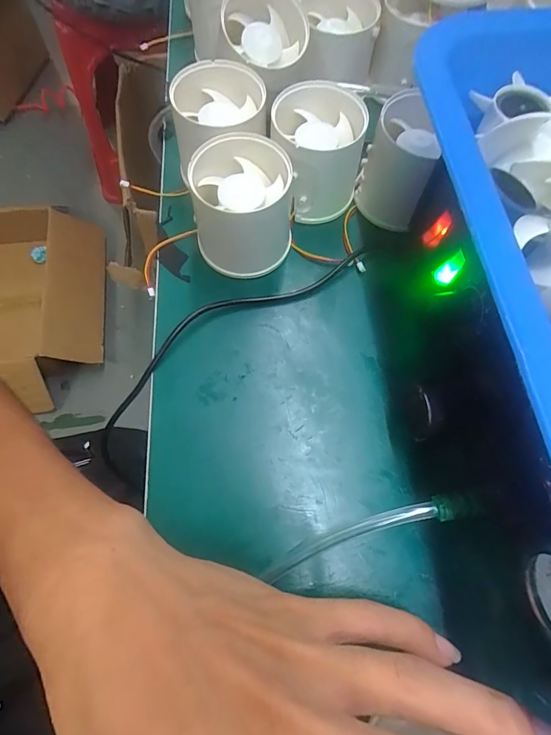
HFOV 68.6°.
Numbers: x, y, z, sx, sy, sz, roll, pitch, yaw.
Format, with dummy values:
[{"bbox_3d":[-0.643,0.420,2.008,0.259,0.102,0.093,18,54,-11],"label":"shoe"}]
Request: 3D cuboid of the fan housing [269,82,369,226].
[{"bbox_3d":[0.024,-0.124,0.236,0.053,0.048,0.056,11,69,2],"label":"fan housing"}]

